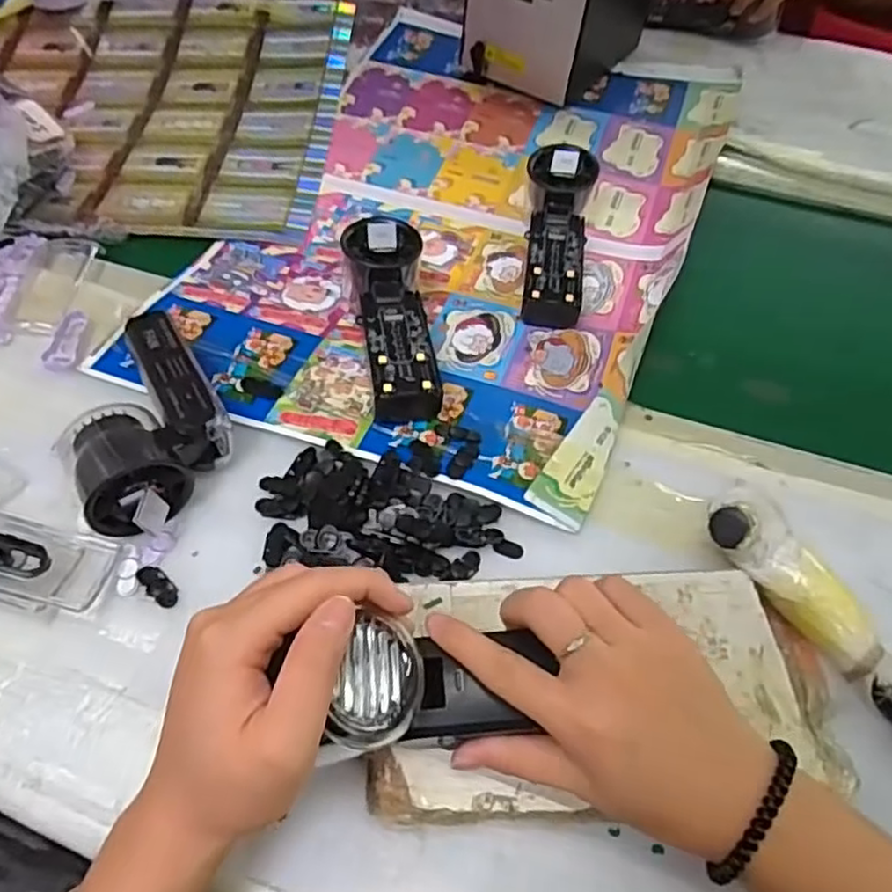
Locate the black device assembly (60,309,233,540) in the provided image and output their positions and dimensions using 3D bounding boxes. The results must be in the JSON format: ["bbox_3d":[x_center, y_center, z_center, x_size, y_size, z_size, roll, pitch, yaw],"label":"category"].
[{"bbox_3d":[-0.179,-0.017,0.413,0.087,0.050,0.137,-22,58,-18],"label":"black device assembly"}]

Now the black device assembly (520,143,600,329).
[{"bbox_3d":[0.084,-0.165,0.535,0.053,0.055,0.157,10,54,5],"label":"black device assembly"}]

